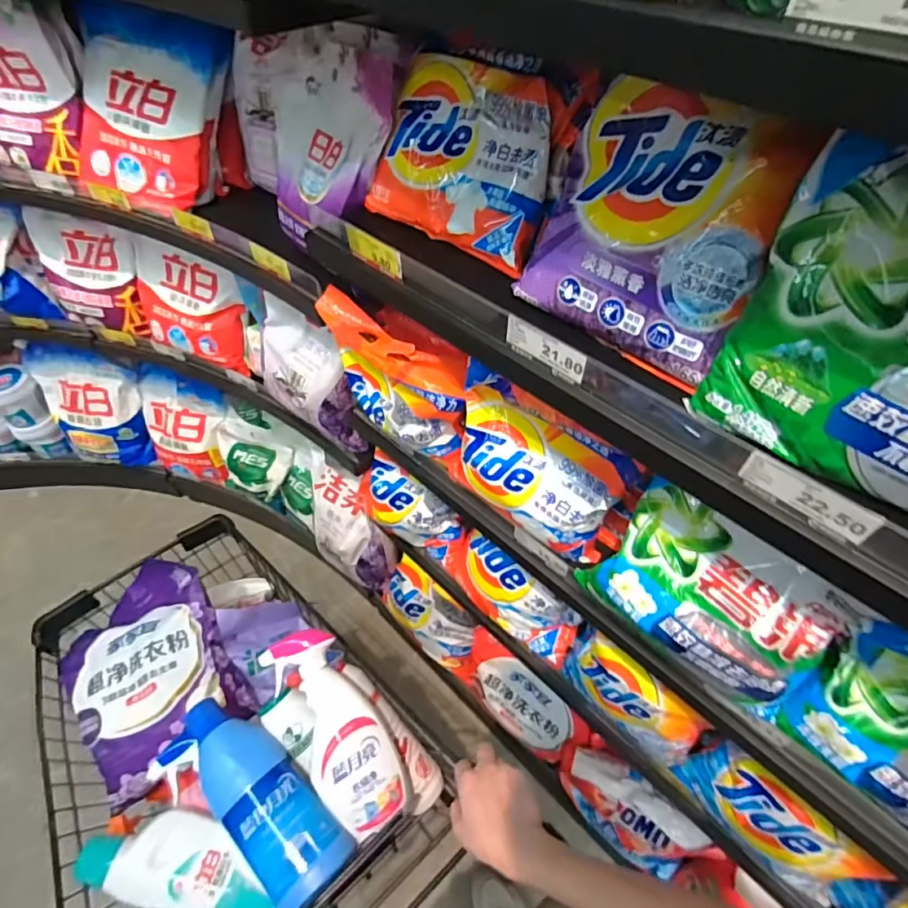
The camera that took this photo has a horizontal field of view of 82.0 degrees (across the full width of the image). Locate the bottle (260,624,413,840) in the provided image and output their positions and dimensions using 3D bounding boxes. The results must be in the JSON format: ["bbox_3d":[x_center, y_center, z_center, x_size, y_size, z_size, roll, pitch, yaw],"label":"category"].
[{"bbox_3d":[-0.144,0.338,0.652,0.094,0.061,0.247,-28,75,-18],"label":"bottle"}]

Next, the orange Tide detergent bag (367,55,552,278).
[{"bbox_3d":[0.024,-0.346,0.621,0.232,0.184,0.065,35,28,20],"label":"orange Tide detergent bag"}]

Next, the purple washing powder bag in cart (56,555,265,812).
[{"bbox_3d":[-0.445,0.309,0.763,0.218,0.080,0.277,-31,62,-19],"label":"purple washing powder bag in cart"}]

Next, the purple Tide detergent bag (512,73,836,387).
[{"bbox_3d":[0.175,-0.201,0.464,0.213,0.210,0.075,41,36,28],"label":"purple Tide detergent bag"}]

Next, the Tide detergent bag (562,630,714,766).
[{"bbox_3d":[0.272,0.381,0.806,0.209,0.203,0.059,35,63,20],"label":"Tide detergent bag"}]

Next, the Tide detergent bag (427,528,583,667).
[{"bbox_3d":[0.084,0.237,0.937,0.074,0.165,0.302,-40,66,-23],"label":"Tide detergent bag"}]

